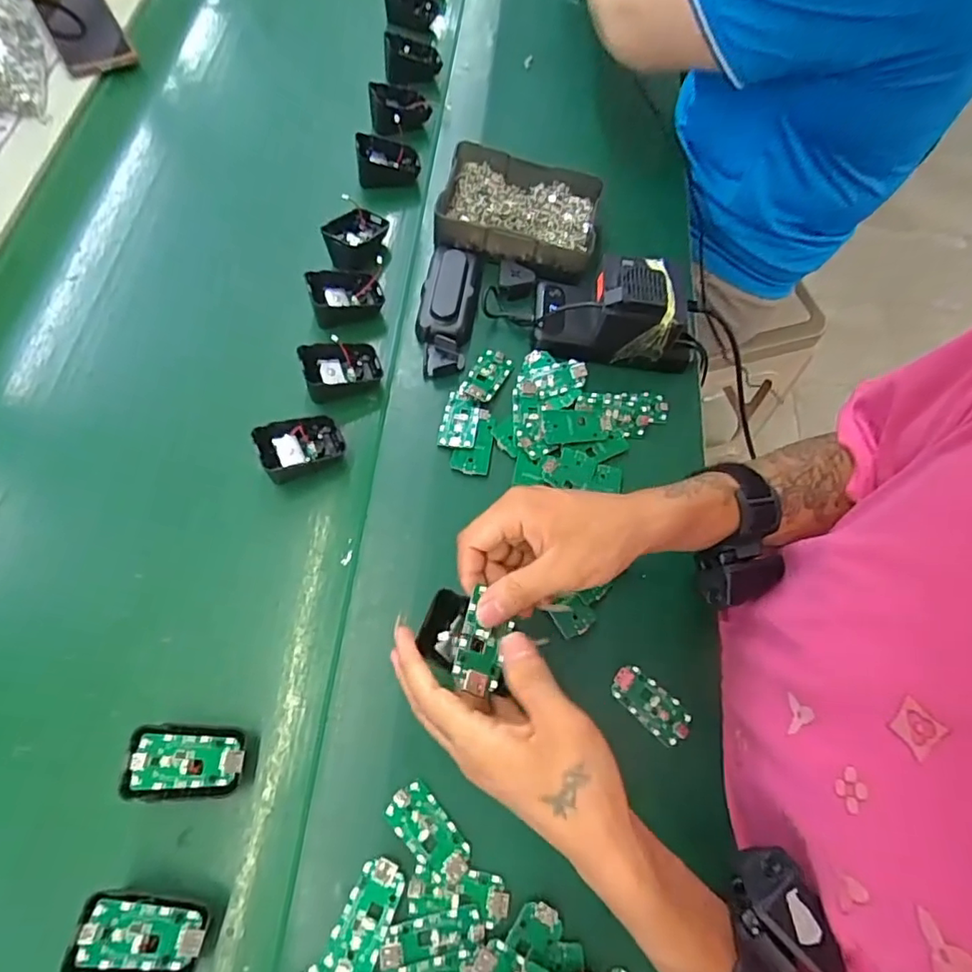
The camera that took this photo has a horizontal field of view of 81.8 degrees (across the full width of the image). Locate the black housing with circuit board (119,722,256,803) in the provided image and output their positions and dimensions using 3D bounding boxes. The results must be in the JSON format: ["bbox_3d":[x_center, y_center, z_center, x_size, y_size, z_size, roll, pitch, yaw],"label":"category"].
[{"bbox_3d":[-0.193,0.180,0.367,0.073,0.011,0.044,12,62,-19],"label":"black housing with circuit board"}]

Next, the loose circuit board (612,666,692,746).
[{"bbox_3d":[0.125,0.164,0.423,0.064,0.006,0.032,38,69,14],"label":"loose circuit board"}]

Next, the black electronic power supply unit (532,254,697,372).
[{"bbox_3d":[0.124,-0.167,0.515,0.150,0.067,0.079,11,65,2],"label":"black electronic power supply unit"}]

